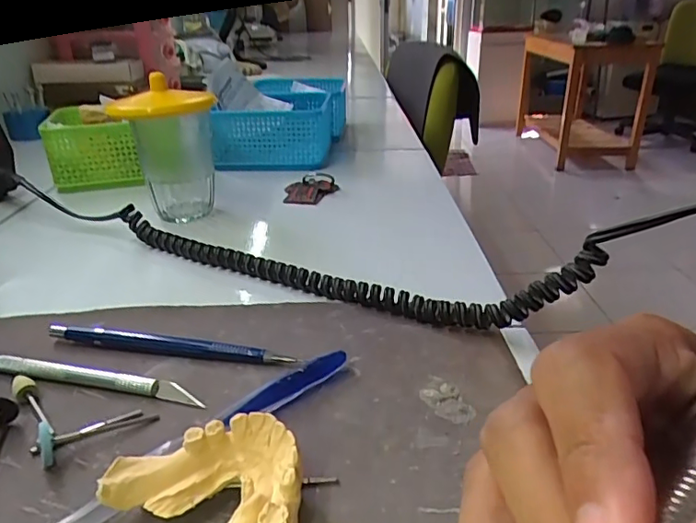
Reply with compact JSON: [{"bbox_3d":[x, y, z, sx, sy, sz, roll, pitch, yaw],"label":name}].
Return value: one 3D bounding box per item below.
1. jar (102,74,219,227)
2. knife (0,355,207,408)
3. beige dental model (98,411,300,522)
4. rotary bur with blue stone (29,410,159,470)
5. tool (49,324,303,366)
[{"bbox_3d":[-0.151,-0.096,0.463,0.073,0.106,0.069,-1,26,0],"label":"jar"},{"bbox_3d":[-0.134,0.055,0.265,0.136,0.008,0.008,5,26,12],"label":"knife"},{"bbox_3d":[-0.043,0.081,0.187,0.069,0.027,0.053,18,32,34],"label":"beige dental model"},{"bbox_3d":[-0.107,0.071,0.230,0.048,0.015,0.011,-7,23,-42],"label":"rotary bur with blue stone"},{"bbox_3d":[-0.092,0.044,0.285,0.136,0.010,0.007,5,26,12],"label":"tool"}]

